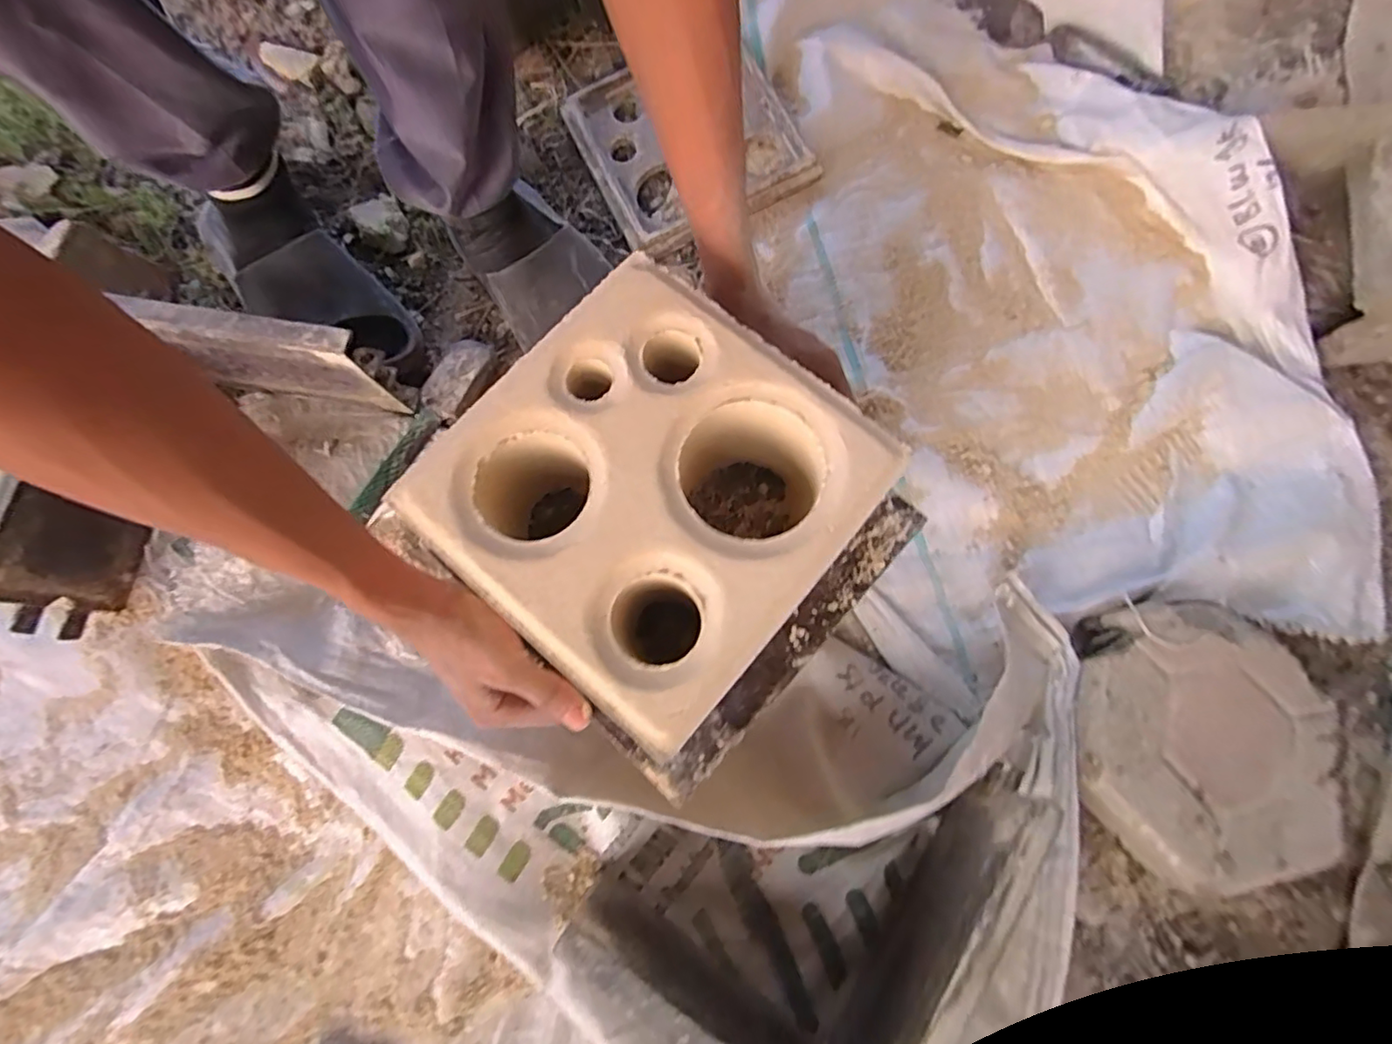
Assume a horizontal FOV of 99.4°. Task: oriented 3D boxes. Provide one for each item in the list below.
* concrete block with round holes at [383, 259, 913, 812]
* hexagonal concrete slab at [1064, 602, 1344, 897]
[{"bbox_3d":[-0.017,-0.004,0.343,0.212,0.091,0.198,41,80,10],"label":"concrete block with round holes"},{"bbox_3d":[0.373,0.164,0.451,0.179,0.067,0.195,13,76,4],"label":"hexagonal concrete slab"}]

